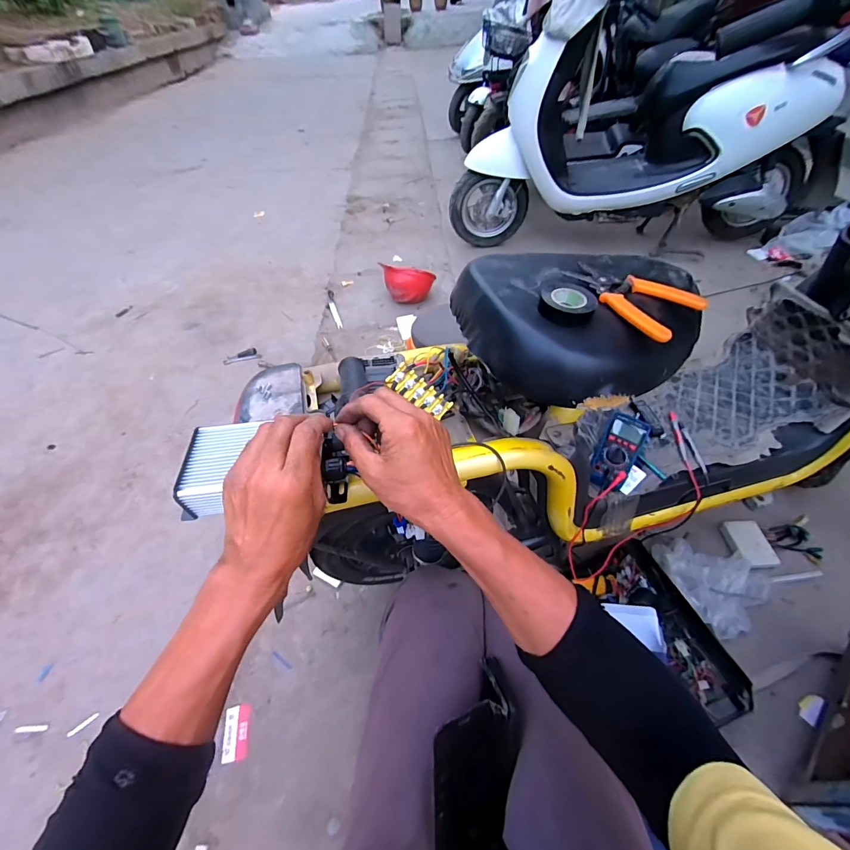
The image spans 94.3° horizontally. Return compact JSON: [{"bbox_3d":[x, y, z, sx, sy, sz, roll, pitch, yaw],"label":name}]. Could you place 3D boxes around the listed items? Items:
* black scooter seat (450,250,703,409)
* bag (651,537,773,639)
[{"bbox_3d":[0.181,-0.148,0.499,0.260,0.070,0.257,-1,49,1],"label":"black scooter seat"},{"bbox_3d":[0.651,0.339,0.886,0.194,0.039,0.216,-21,52,-16],"label":"bag"}]

